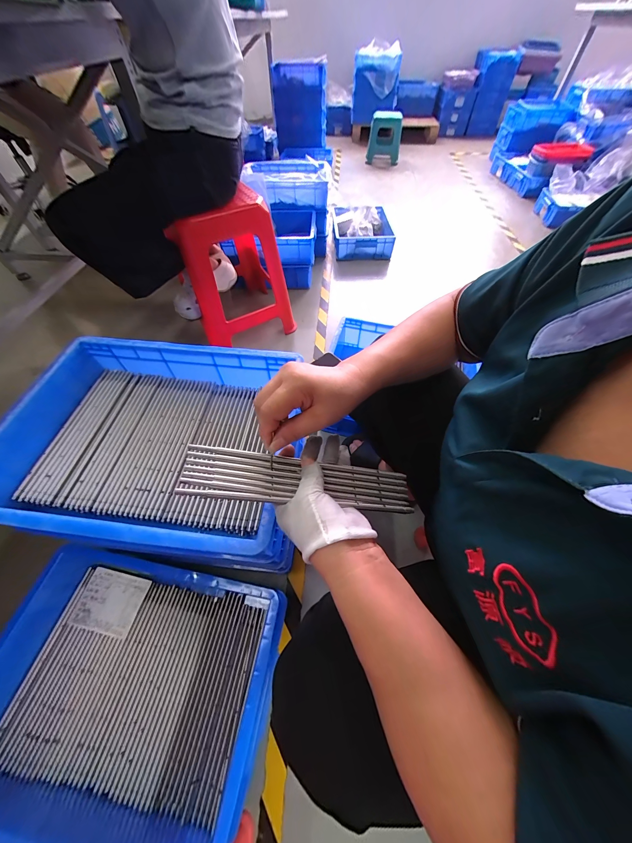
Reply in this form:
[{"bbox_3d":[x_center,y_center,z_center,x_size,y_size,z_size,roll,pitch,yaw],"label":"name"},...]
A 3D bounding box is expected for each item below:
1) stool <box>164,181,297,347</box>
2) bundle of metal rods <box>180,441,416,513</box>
[{"bbox_3d":[-0.303,-0.556,0.953,0.324,0.401,0.361,-23,59,-14],"label":"stool"},{"bbox_3d":[-0.012,0.065,0.296,0.248,0.010,0.055,9,55,-13],"label":"bundle of metal rods"}]

